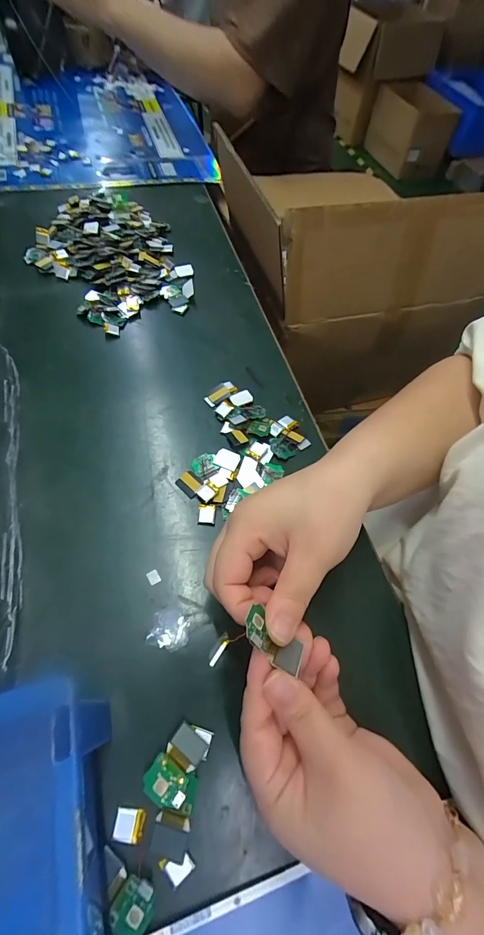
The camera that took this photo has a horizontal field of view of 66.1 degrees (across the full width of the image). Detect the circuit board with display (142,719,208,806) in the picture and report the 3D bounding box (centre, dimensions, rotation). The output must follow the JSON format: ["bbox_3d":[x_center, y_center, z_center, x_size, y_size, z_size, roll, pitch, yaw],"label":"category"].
[{"bbox_3d":[-0.039,0.180,0.225,0.024,0.009,0.038,32,64,14],"label":"circuit board with display"}]

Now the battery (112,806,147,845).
[{"bbox_3d":[-0.064,0.204,0.212,0.017,0.004,0.014,6,61,0],"label":"battery"}]

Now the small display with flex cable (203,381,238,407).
[{"bbox_3d":[-0.022,-0.076,0.382,0.035,0.005,0.016,-39,69,-22],"label":"small display with flex cable"}]

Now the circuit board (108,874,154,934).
[{"bbox_3d":[-0.056,0.228,0.192,0.019,0.005,0.024,28,63,12],"label":"circuit board"}]

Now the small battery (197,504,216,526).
[{"bbox_3d":[-0.029,0.040,0.312,0.014,0.004,0.018,4,61,-1],"label":"small battery"}]

